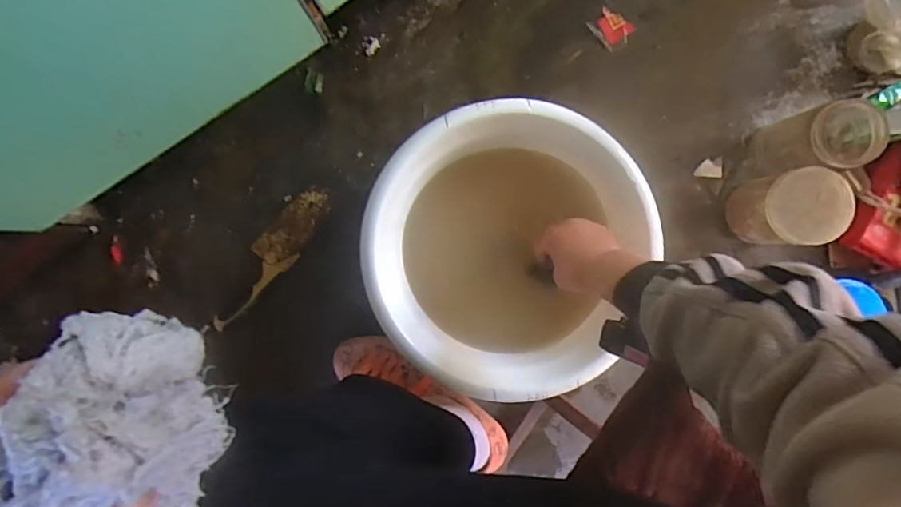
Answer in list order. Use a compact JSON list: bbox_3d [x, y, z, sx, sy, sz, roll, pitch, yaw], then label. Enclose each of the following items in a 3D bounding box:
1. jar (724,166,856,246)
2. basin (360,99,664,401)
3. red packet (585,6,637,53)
[{"bbox_3d":[0.404,-0.055,0.611,0.088,0.117,0.083,0,93,4],"label":"jar"},{"bbox_3d":[0.066,-0.009,0.608,0.292,0.171,0.307,1,94,8],"label":"basin"},{"bbox_3d":[0.213,-0.299,0.668,0.051,0.007,0.042,45,95,1],"label":"red packet"}]

